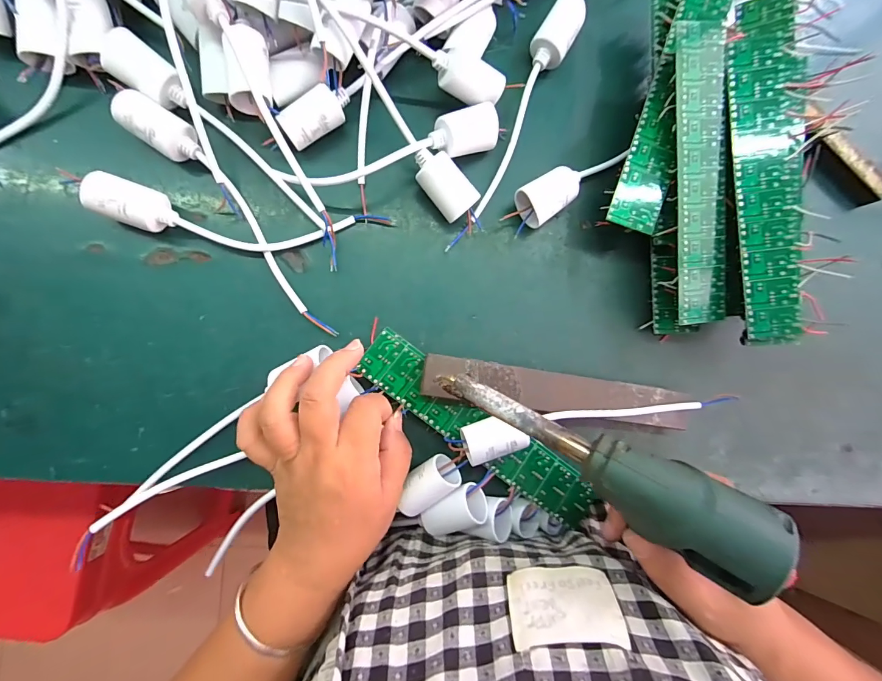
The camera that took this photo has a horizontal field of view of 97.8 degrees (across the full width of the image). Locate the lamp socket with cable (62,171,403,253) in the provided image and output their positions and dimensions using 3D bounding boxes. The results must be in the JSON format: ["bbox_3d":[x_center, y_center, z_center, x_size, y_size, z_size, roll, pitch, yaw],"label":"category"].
[{"bbox_3d":[-0.143,-0.087,0.275,0.208,0.030,0.037,5,89,-6],"label":"lamp socket with cable"}]

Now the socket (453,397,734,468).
[{"bbox_3d":[0.114,0.053,0.281,0.201,0.022,0.029,-11,90,-6],"label":"socket"}]

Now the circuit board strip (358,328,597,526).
[{"bbox_3d":[0.029,0.066,0.287,0.201,0.006,0.039,36,86,-2],"label":"circuit board strip"}]

